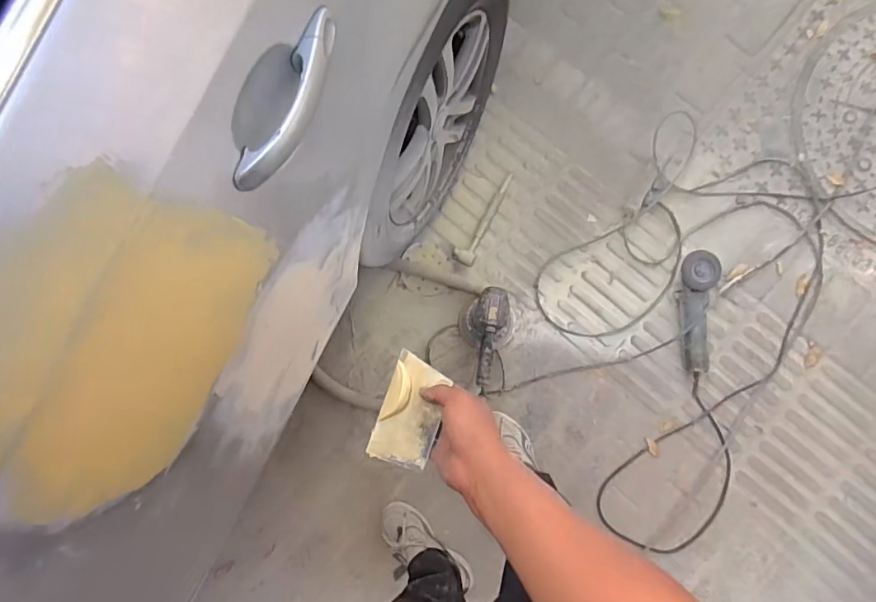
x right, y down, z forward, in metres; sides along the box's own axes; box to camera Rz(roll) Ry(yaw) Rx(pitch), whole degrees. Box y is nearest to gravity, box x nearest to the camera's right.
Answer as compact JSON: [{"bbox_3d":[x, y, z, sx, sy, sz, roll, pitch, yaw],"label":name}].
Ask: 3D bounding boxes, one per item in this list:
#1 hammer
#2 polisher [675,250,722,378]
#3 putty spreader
[{"bbox_3d":[0.125,-0.213,1.327,0.054,0.028,0.262,30,88,5],"label":"hammer"},{"bbox_3d":[0.620,0.030,1.243,0.075,0.094,0.290,4,86,4],"label":"polisher"},{"bbox_3d":[-0.033,0.136,0.628,0.072,0.007,0.128,19,85,5],"label":"putty spreader"}]

